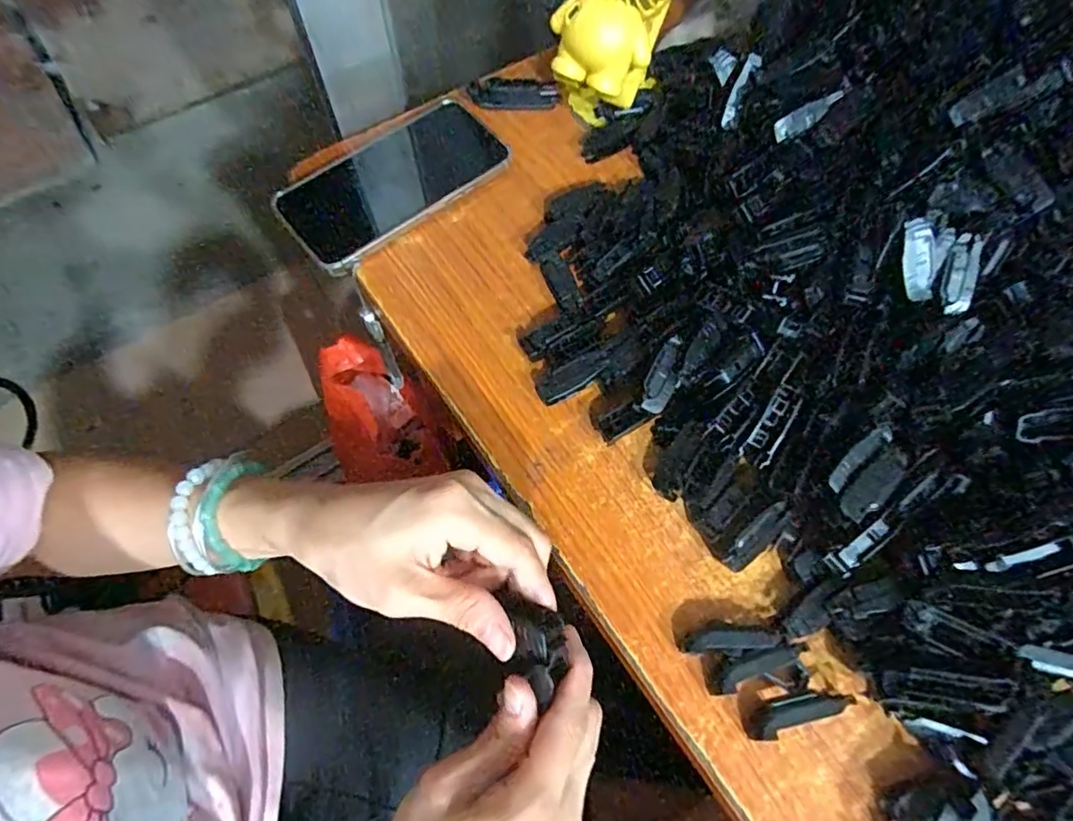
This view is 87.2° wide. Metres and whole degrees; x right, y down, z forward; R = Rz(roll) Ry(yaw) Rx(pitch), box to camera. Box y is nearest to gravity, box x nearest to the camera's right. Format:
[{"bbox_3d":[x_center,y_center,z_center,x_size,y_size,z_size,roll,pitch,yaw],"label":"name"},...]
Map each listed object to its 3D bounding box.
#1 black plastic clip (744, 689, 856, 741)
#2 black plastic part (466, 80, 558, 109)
[{"bbox_3d":[0.133,0.153,0.288,0.056,0.015,0.013,-18,69,-9],"label":"black plastic clip"},{"bbox_3d":[-0.018,-0.257,0.459,0.070,0.017,0.016,-4,67,-4],"label":"black plastic part"}]

